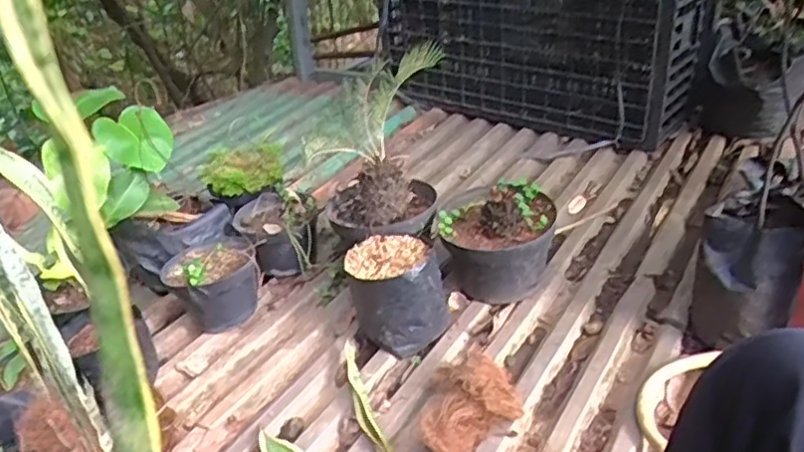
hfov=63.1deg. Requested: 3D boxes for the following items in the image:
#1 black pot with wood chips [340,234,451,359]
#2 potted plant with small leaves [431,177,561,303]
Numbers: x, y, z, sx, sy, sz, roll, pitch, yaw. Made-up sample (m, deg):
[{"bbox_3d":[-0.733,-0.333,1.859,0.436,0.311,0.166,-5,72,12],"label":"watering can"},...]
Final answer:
[{"bbox_3d":[-0.006,0.123,1.151,0.167,0.166,0.139,-8,31,-9],"label":"black pot with wood chips"},{"bbox_3d":[0.178,0.014,1.263,0.224,0.166,0.235,-4,31,2],"label":"potted plant with small leaves"}]

